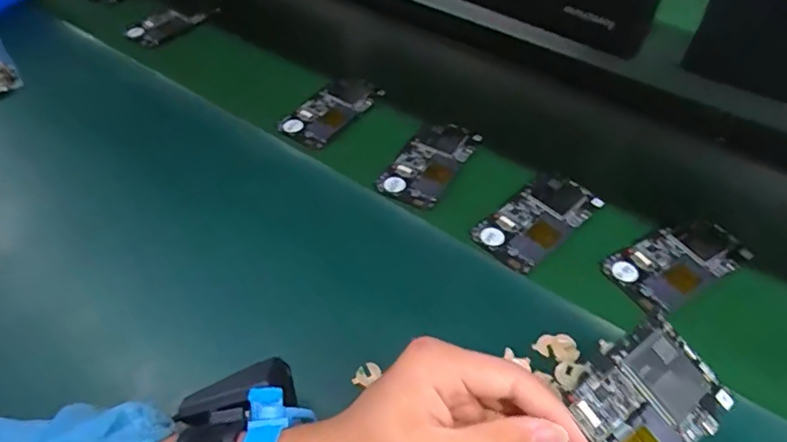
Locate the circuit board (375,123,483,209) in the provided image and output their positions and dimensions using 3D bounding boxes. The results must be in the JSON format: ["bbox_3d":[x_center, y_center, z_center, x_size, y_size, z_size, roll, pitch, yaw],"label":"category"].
[{"bbox_3d":[0.038,-0.061,0.554,0.063,0.016,0.118,24,55,21],"label":"circuit board"}]

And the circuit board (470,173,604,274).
[{"bbox_3d":[0.138,-0.006,0.498,0.123,0.009,0.065,-35,57,-24],"label":"circuit board"}]

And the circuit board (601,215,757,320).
[{"bbox_3d":[0.249,0.034,0.468,0.123,0.014,0.063,-26,53,-18],"label":"circuit board"}]

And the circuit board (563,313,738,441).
[{"bbox_3d":[0.137,0.107,0.299,0.121,0.006,0.063,-28,68,-27],"label":"circuit board"}]

